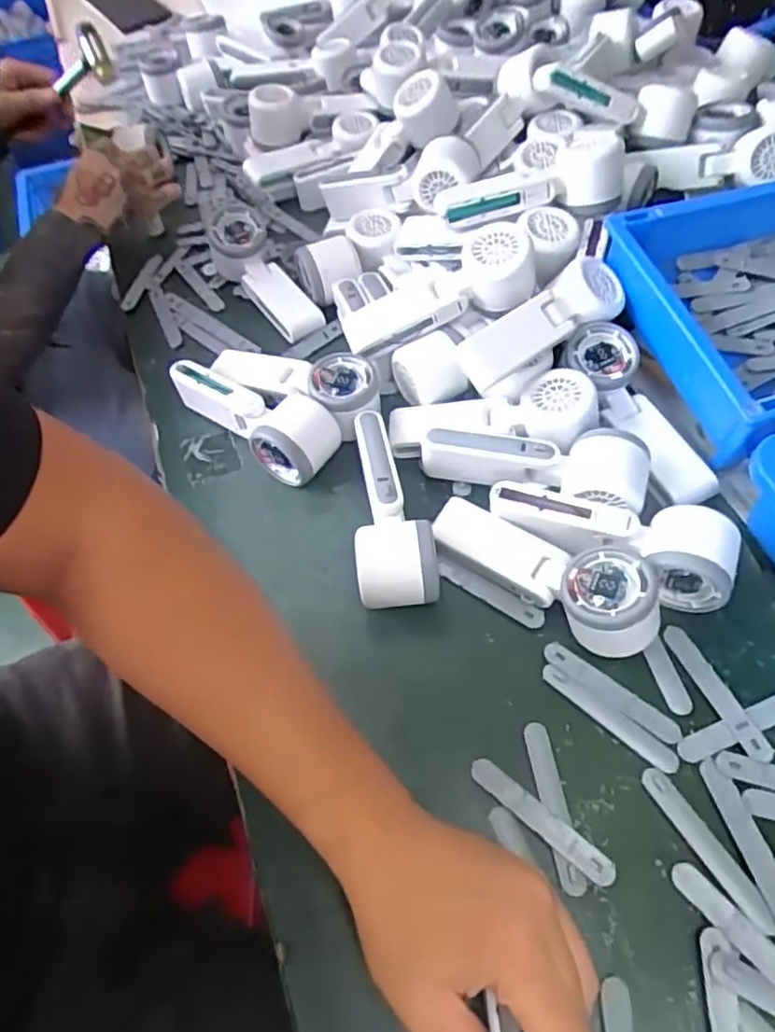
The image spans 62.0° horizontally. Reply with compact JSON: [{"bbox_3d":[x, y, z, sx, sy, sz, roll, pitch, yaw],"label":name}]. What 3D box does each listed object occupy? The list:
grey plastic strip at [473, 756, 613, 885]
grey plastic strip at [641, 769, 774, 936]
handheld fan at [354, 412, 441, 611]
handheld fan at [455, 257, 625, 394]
[{"bbox_3d":[0.091,0.180,0.384,0.095,0.005,0.017,34,63,26],"label":"grey plastic strip"},{"bbox_3d":[0.184,0.190,0.371,0.017,0.005,0.094,-26,59,-12],"label":"grey plastic strip"},{"bbox_3d":[0.004,-0.006,0.492,0.057,0.052,0.163,-5,57,1],"label":"handheld fan"},{"bbox_3d":[0.128,-0.154,0.524,0.162,0.047,0.048,-33,61,-17],"label":"handheld fan"}]

